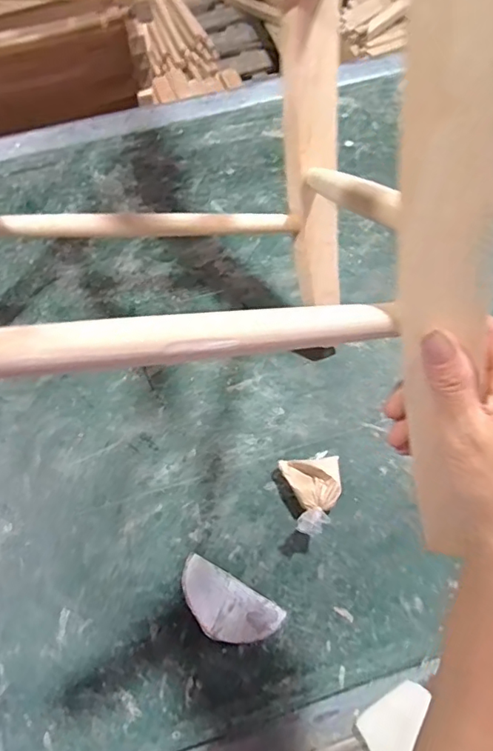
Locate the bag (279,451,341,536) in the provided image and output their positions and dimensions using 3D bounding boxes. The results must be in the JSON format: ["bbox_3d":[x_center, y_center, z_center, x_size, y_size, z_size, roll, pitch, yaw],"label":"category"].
[{"bbox_3d":[0.077,0.127,0.584,0.064,0.045,0.087,-12,67,-5],"label":"bag"}]

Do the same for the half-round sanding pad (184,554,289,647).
[{"bbox_3d":[-0.023,0.239,0.553,0.112,0.010,0.059,28,69,12],"label":"half-round sanding pad"}]

